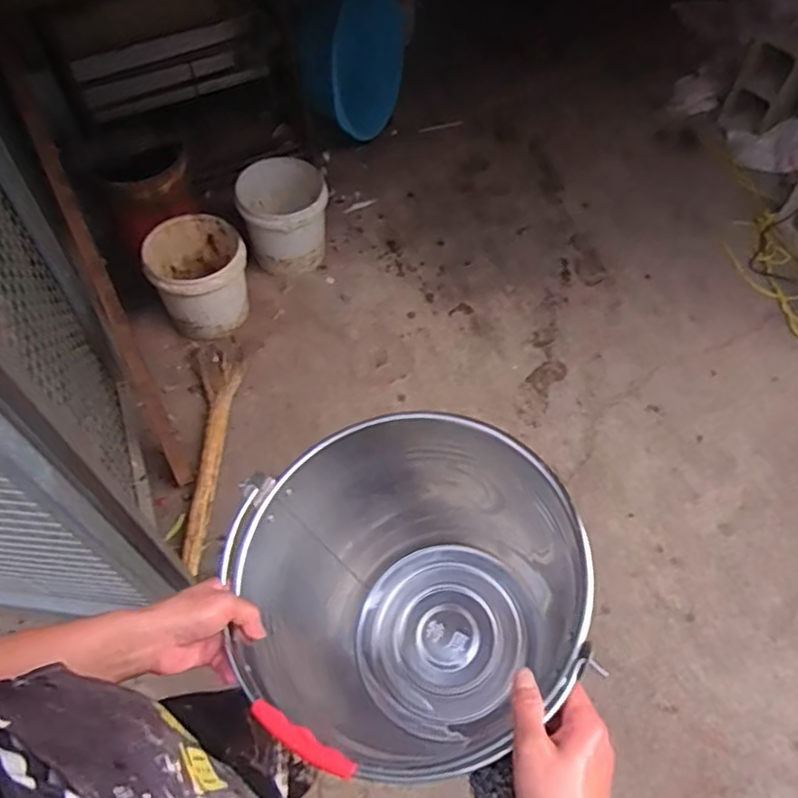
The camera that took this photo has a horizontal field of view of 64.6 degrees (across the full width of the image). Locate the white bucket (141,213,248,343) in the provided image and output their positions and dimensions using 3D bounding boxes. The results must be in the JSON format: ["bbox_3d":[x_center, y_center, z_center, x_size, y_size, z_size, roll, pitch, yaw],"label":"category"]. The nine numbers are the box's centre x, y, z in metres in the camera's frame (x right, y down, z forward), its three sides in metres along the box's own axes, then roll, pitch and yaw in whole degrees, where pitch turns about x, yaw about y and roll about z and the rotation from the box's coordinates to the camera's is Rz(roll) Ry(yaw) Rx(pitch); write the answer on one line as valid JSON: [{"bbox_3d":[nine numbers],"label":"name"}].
[{"bbox_3d":[-0.583,-0.351,1.877,0.267,0.290,0.276,1,60,-2],"label":"white bucket"}]

